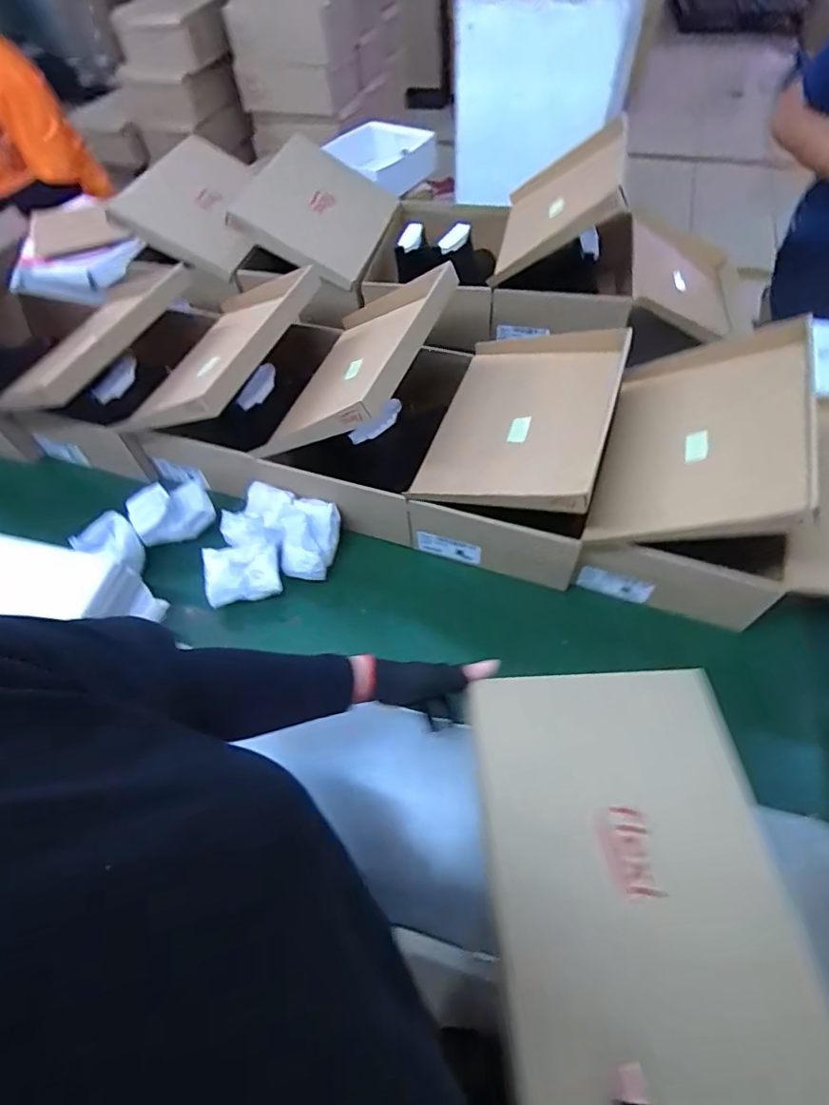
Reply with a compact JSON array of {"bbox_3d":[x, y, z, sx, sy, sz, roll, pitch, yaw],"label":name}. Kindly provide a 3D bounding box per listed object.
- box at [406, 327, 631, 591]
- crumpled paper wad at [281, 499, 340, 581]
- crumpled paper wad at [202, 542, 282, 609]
[{"bbox_3d":[0.161,-0.173,0.843,0.238,0.218,0.357,15,59,13],"label":"box"},{"bbox_3d":[-0.161,-0.011,0.847,0.078,0.083,0.113,7,57,8],"label":"crumpled paper wad"},{"bbox_3d":[-0.259,0.034,0.812,0.105,0.026,0.087,-11,101,-17],"label":"crumpled paper wad"}]

